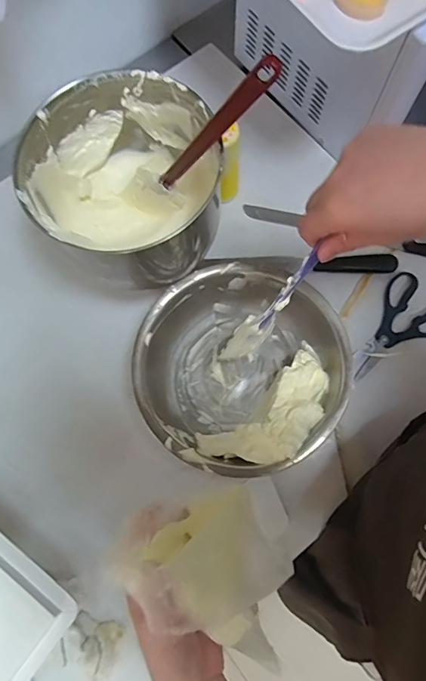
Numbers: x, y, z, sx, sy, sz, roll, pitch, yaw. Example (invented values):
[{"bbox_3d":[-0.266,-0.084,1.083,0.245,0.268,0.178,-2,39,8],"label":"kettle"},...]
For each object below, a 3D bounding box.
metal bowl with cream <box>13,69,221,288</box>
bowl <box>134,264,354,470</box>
[{"bbox_3d":[-0.107,-0.186,0.577,0.203,0.211,0.193,0,75,1],"label":"metal bowl with cream"},{"bbox_3d":[0.036,0.035,0.580,0.261,0.085,0.258,0,75,1],"label":"bowl"}]

